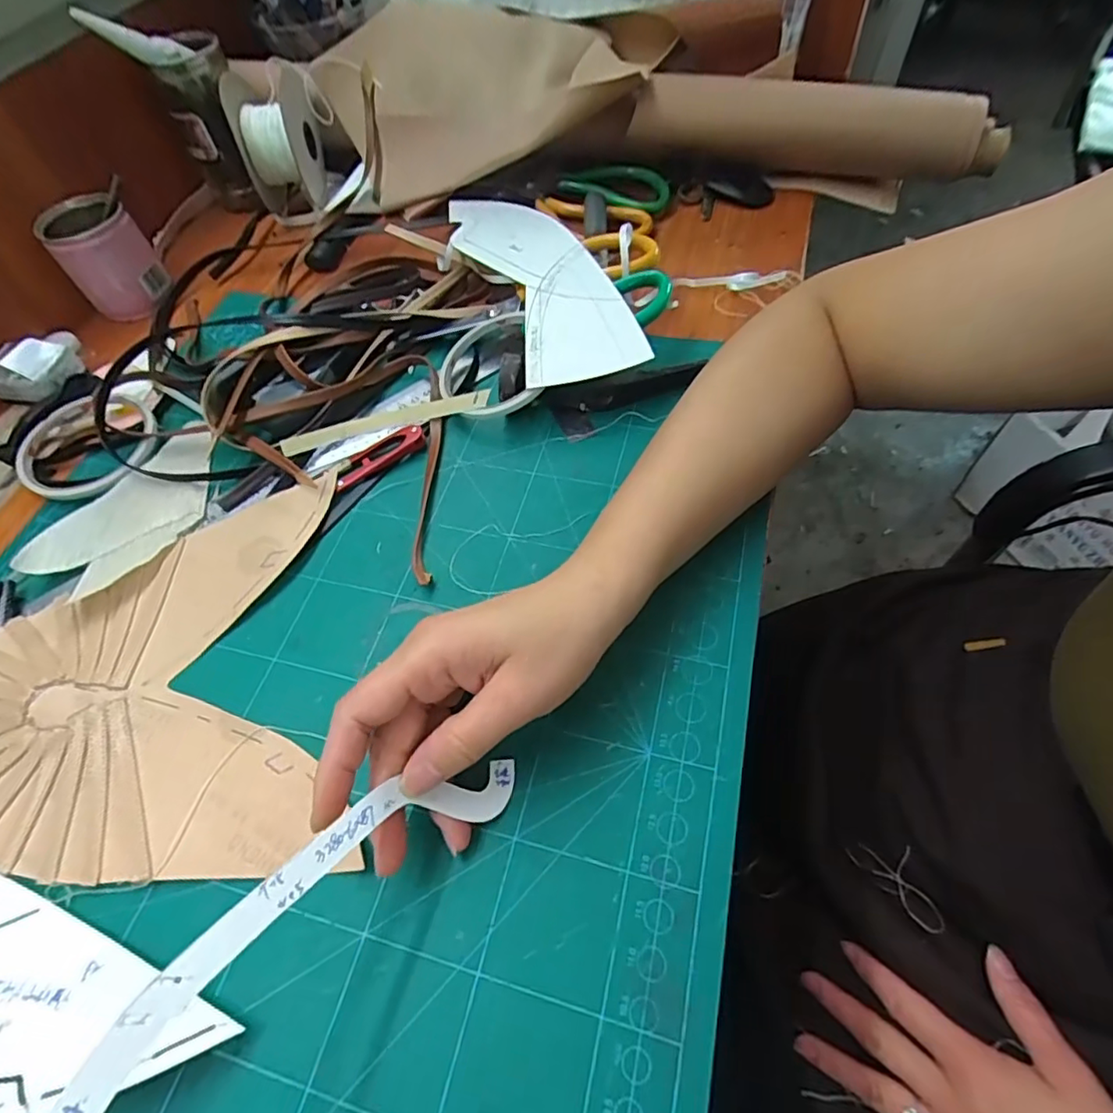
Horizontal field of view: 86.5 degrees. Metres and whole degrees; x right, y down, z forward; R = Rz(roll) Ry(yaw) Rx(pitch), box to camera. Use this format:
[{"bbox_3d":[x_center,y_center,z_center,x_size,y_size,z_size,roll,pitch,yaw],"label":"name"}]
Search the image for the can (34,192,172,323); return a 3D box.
[{"bbox_3d":[-0.364,-0.244,0.478,0.066,0.067,0.073,-36,63,-18],"label":"can"}]

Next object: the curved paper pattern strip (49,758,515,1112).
[{"bbox_3d":[-0.085,0.124,0.203,0.195,0.004,0.040,-30,88,-47],"label":"curved paper pattern strip"}]

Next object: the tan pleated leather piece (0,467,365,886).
[{"bbox_3d":[-0.217,0.065,0.303,0.208,0.011,0.206,-15,58,-6],"label":"tan pleated leather piece"}]

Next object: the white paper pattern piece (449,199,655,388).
[{"bbox_3d":[-0.017,-0.216,0.450,0.086,0.042,0.256,-18,59,-8],"label":"white paper pattern piece"}]

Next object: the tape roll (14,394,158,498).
[{"bbox_3d":[-0.317,-0.077,0.398,0.088,0.008,0.086,-1,58,2],"label":"tape roll"}]

